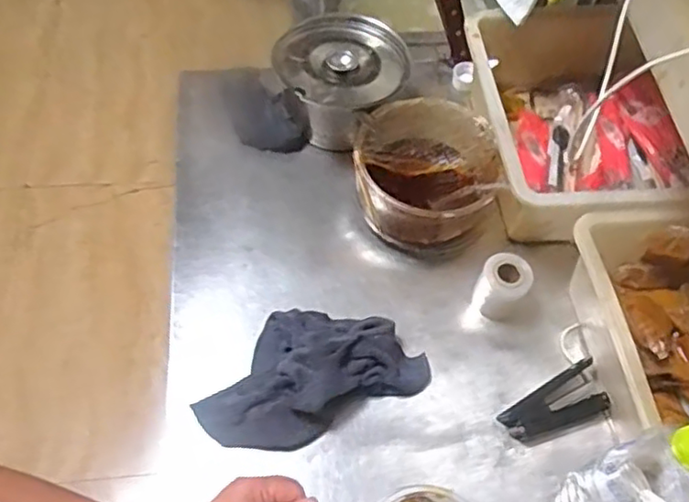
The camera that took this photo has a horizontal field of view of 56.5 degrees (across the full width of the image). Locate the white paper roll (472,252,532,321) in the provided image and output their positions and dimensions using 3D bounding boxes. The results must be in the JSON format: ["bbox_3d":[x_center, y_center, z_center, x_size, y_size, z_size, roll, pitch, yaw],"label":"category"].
[{"bbox_3d":[0.178,0.043,0.730,0.054,0.075,0.050,2,58,-3],"label":"white paper roll"}]

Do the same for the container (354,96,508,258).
[{"bbox_3d":[0.098,-0.089,0.790,0.172,0.099,0.170,4,58,-1],"label":"container"}]

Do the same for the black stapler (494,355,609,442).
[{"bbox_3d":[0.220,0.162,0.674,0.111,0.027,0.052,-21,62,-16],"label":"black stapler"}]

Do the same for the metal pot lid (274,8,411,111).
[{"bbox_3d":[-0.002,-0.246,0.834,0.170,0.033,0.169,2,58,-3],"label":"metal pot lid"}]

